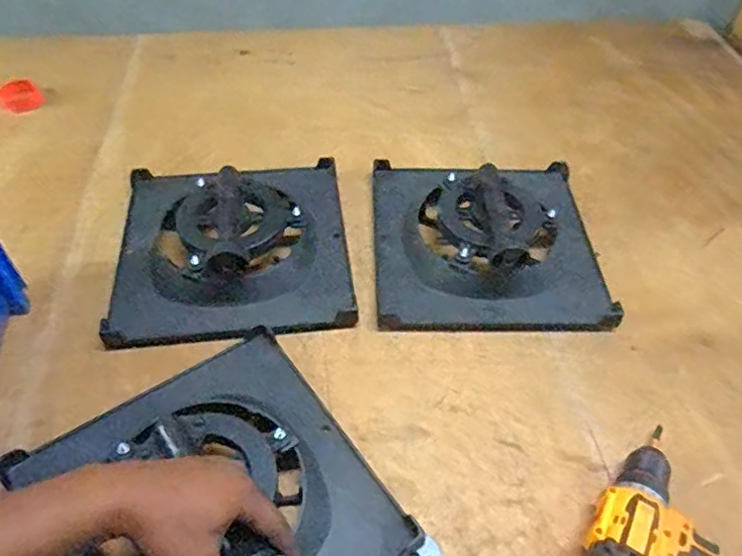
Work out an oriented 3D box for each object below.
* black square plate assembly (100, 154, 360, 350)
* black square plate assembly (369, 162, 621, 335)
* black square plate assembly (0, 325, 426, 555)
[{"bbox_3d":[-0.175,-0.057,0.748,0.286,0.070,0.275,-4,51,-8],"label":"black square plate assembly"},{"bbox_3d":[0.151,-0.068,0.770,0.286,0.068,0.278,1,51,-4],"label":"black square plate assembly"},{"bbox_3d":[-0.148,0.191,0.525,0.285,0.077,0.285,-28,58,-24],"label":"black square plate assembly"}]

